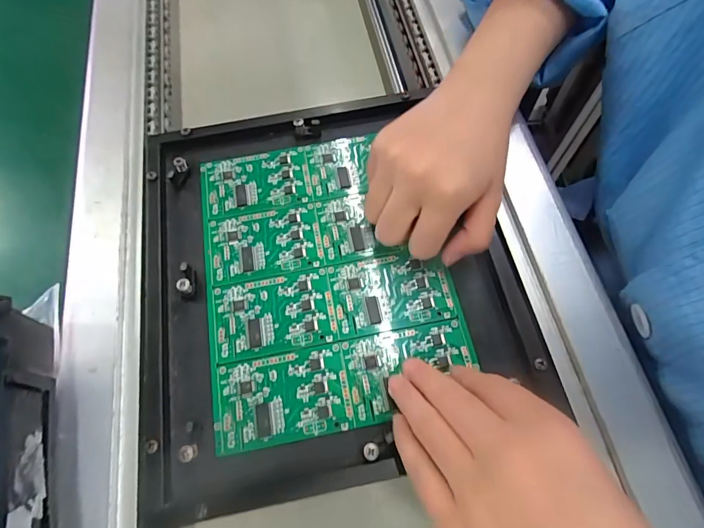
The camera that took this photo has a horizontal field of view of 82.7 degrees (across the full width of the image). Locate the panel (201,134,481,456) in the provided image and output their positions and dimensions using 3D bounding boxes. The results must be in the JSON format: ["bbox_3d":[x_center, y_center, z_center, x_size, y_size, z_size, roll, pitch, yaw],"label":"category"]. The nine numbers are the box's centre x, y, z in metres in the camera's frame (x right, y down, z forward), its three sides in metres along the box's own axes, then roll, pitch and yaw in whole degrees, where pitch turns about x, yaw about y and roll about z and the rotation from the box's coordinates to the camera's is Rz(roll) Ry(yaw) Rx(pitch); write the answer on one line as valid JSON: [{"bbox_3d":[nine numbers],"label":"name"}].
[{"bbox_3d":[-0.019,0.002,0.265,0.149,0.009,0.197,-10,65,-5],"label":"panel"}]

